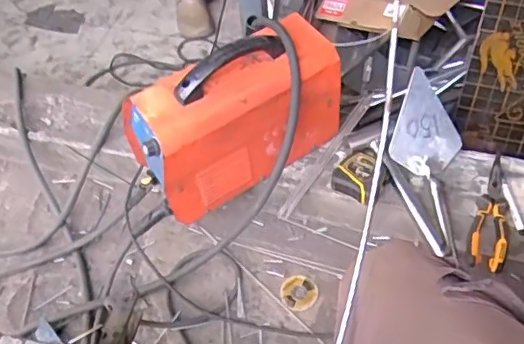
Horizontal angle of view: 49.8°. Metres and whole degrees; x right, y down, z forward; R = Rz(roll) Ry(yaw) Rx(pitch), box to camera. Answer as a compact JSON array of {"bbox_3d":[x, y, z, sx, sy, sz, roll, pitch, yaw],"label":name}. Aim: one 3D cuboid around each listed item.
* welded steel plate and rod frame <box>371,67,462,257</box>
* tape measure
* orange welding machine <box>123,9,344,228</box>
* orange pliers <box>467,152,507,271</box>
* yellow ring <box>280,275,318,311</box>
[{"bbox_3d":[0.264,-0.028,0.940,0.142,0.057,0.283,-1,74,5],"label":"welded steel plate and rod frame"},{"bbox_3d":[0.161,0.007,0.934,0.076,0.049,0.070,30,61,25],"label":"tape measure"},{"bbox_3d":[-0.045,-0.100,0.912,0.319,0.225,0.146,-28,55,-16],"label":"orange welding machine"},{"bbox_3d":[0.367,0.054,0.896,0.053,0.024,0.208,13,55,15],"label":"orange pliers"},{"bbox_3d":[0.063,0.205,0.956,0.061,0.004,0.061,-3,52,3],"label":"yellow ring"}]

